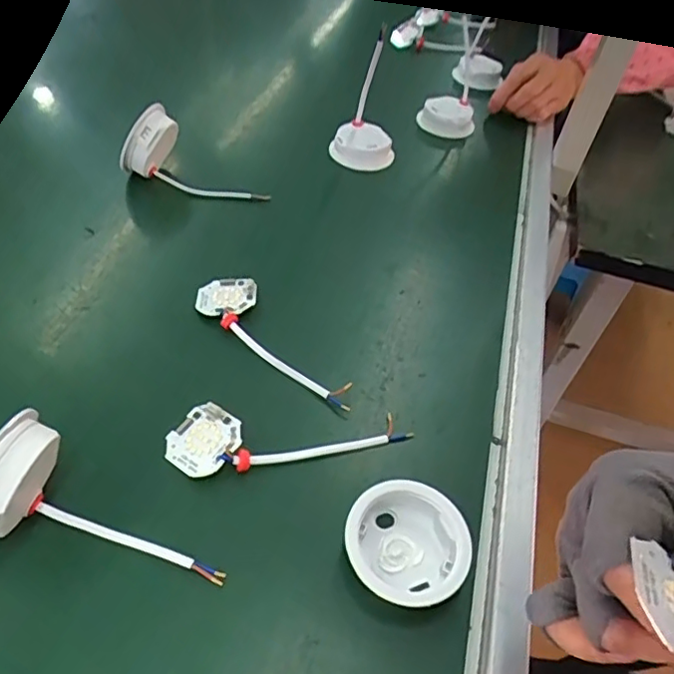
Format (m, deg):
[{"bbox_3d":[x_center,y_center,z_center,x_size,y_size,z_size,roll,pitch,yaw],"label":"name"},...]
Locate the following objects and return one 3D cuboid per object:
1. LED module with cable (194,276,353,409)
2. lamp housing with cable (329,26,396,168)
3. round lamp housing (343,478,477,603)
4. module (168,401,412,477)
[{"bbox_3d":[-0.047,-0.002,0.463,0.161,0.014,0.047,36,51,24],"label":"LED module with cable"},{"bbox_3d":[0.030,-0.247,0.630,0.065,0.116,0.076,4,47,-2],"label":"lamp housing with cable"},{"bbox_3d":[0.040,0.124,0.353,0.072,0.024,0.070,4,46,-5],"label":"round lamp housing"},{"bbox_3d":[-0.032,0.063,0.402,0.160,0.016,0.047,-5,47,-13],"label":"module"}]

